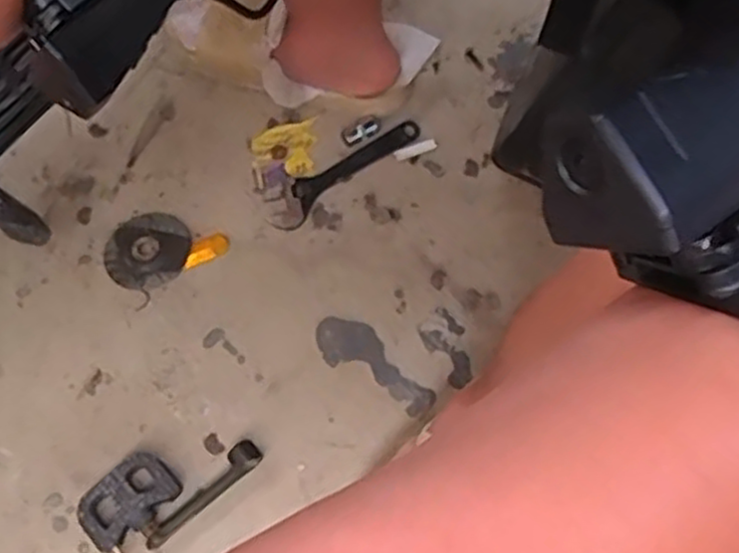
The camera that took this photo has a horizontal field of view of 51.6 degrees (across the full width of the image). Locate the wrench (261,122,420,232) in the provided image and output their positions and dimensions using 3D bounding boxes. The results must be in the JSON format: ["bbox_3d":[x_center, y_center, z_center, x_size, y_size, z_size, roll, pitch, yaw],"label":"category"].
[{"bbox_3d":[-0.028,-0.121,0.845,0.201,0.023,0.042,-38,74,-13],"label":"wrench"}]

